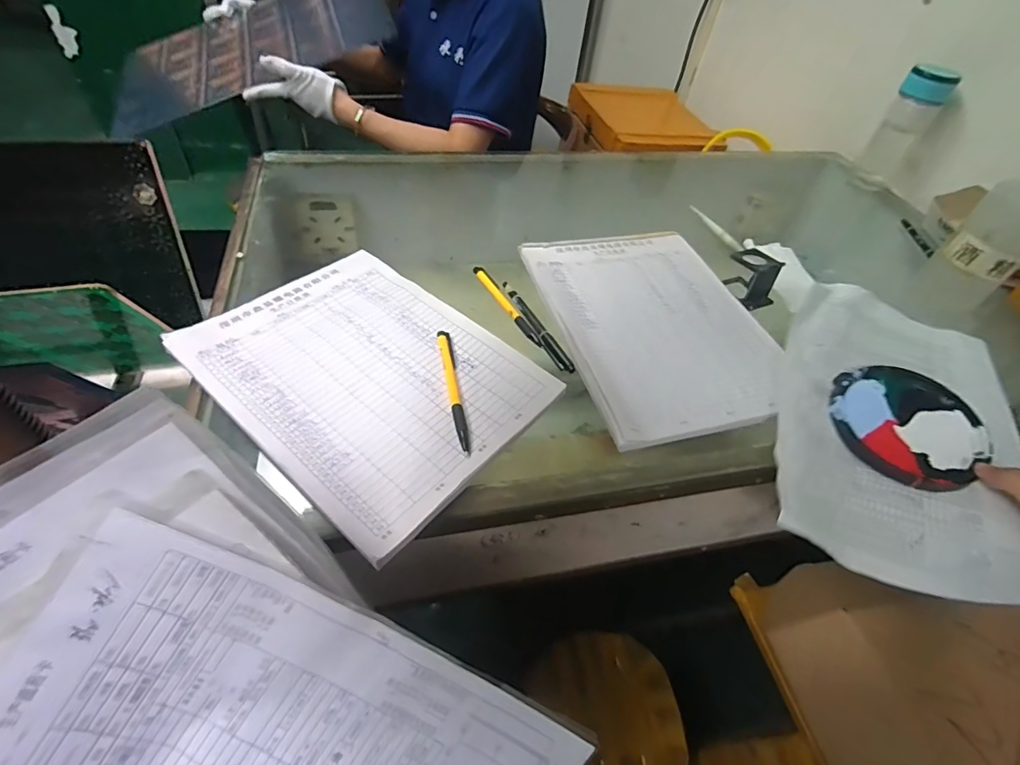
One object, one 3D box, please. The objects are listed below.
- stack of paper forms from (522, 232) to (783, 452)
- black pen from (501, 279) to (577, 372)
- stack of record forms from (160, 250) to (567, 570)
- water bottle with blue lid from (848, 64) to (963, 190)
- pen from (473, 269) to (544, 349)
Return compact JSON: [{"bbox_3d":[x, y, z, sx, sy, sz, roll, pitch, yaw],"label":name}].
[{"bbox_3d":[0.150,-0.071,0.508,0.204,0.010,0.293,-8,51,-13],"label":"stack of paper forms"},{"bbox_3d":[0.027,-0.057,0.493,0.015,0.011,0.135,-18,54,-20],"label":"black pen"},{"bbox_3d":[-0.124,-0.013,0.429,0.284,0.007,0.217,35,55,22],"label":"stack of record forms"},{"bbox_3d":[0.615,-0.398,0.756,0.062,0.172,0.072,37,55,22],"label":"water bottle with blue lid"},{"bbox_3d":[-0.003,-0.082,0.510,0.012,0.011,0.127,-22,56,-23],"label":"pen"}]

